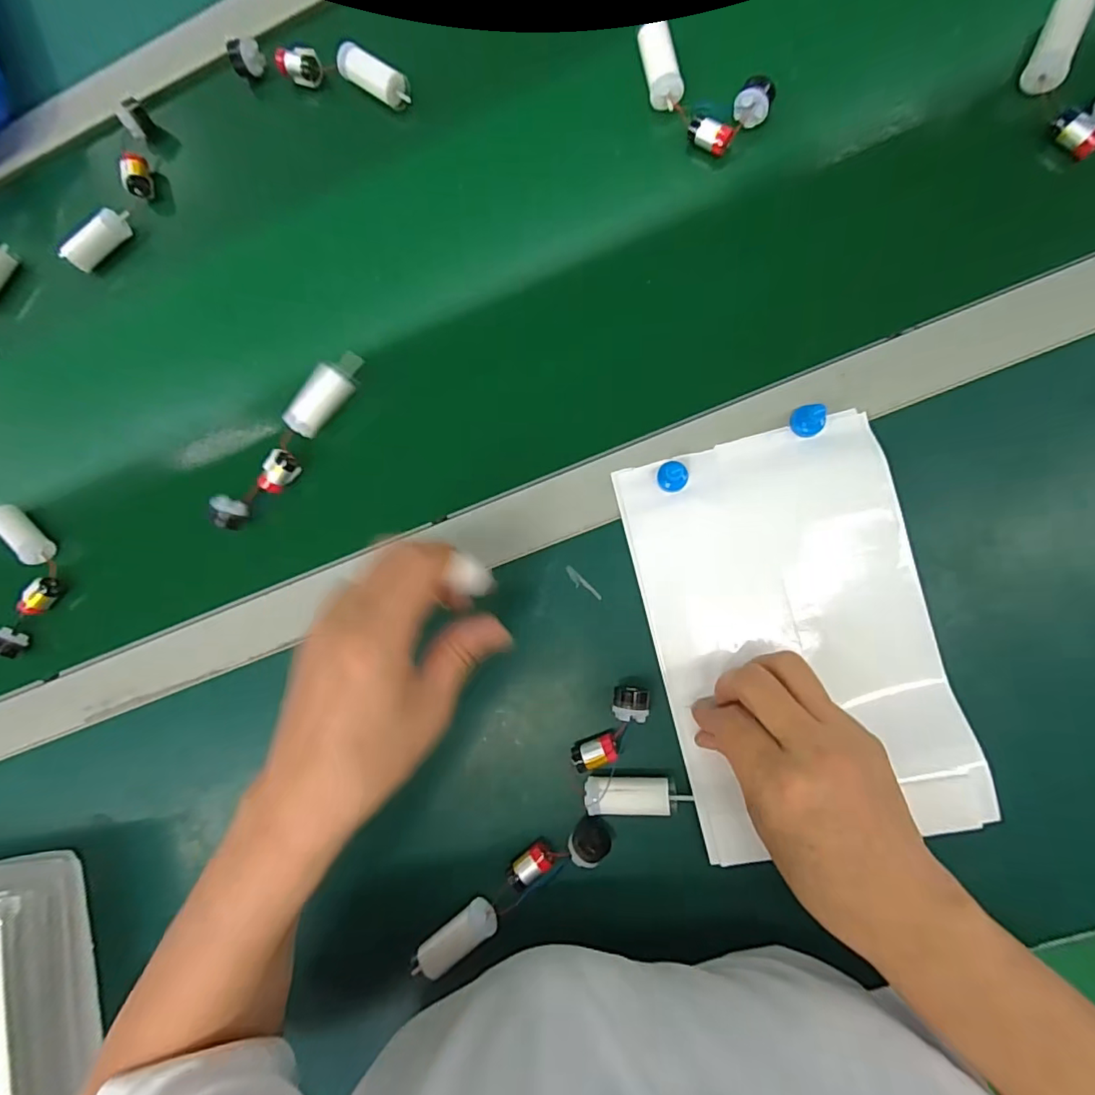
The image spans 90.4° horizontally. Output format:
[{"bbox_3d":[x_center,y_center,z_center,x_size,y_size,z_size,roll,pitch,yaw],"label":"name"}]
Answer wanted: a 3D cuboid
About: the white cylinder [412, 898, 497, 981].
[{"bbox_3d":[-0.057,0.237,0.333,0.055,0.022,0.021,-40,90,3],"label":"white cylinder"}]

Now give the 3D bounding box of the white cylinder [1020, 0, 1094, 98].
[{"bbox_3d":[0.303,-0.301,0.322,0.018,0.023,0.061,21,93,1],"label":"white cylinder"}]

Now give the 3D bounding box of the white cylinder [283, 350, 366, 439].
[{"bbox_3d":[-0.152,-0.105,0.371,0.022,0.020,0.065,37,93,0],"label":"white cylinder"}]

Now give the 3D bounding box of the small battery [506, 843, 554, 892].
[{"bbox_3d":[-0.010,0.191,0.330,0.029,0.019,0.014,-35,90,3],"label":"small battery"}]

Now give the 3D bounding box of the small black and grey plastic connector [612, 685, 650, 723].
[{"bbox_3d":[0.050,0.092,0.326,0.021,0.017,0.020,3,92,2],"label":"small black and grey plastic connector"}]

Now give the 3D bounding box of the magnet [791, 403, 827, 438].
[{"bbox_3d":[0.156,-0.076,0.322,0.014,0.021,0.019,-30,91,3],"label":"magnet"}]

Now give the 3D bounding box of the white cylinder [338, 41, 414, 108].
[{"bbox_3d":[-0.125,-0.339,0.392,0.057,0.019,0.024,35,93,1],"label":"white cylinder"}]

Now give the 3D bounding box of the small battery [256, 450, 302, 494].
[{"bbox_3d":[-0.185,-0.052,0.376,0.016,0.017,0.030,35,93,1],"label":"small battery"}]

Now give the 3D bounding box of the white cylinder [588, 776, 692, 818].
[{"bbox_3d":[0.053,0.145,0.322,0.060,0.018,0.019,0,92,2],"label":"white cylinder"}]

